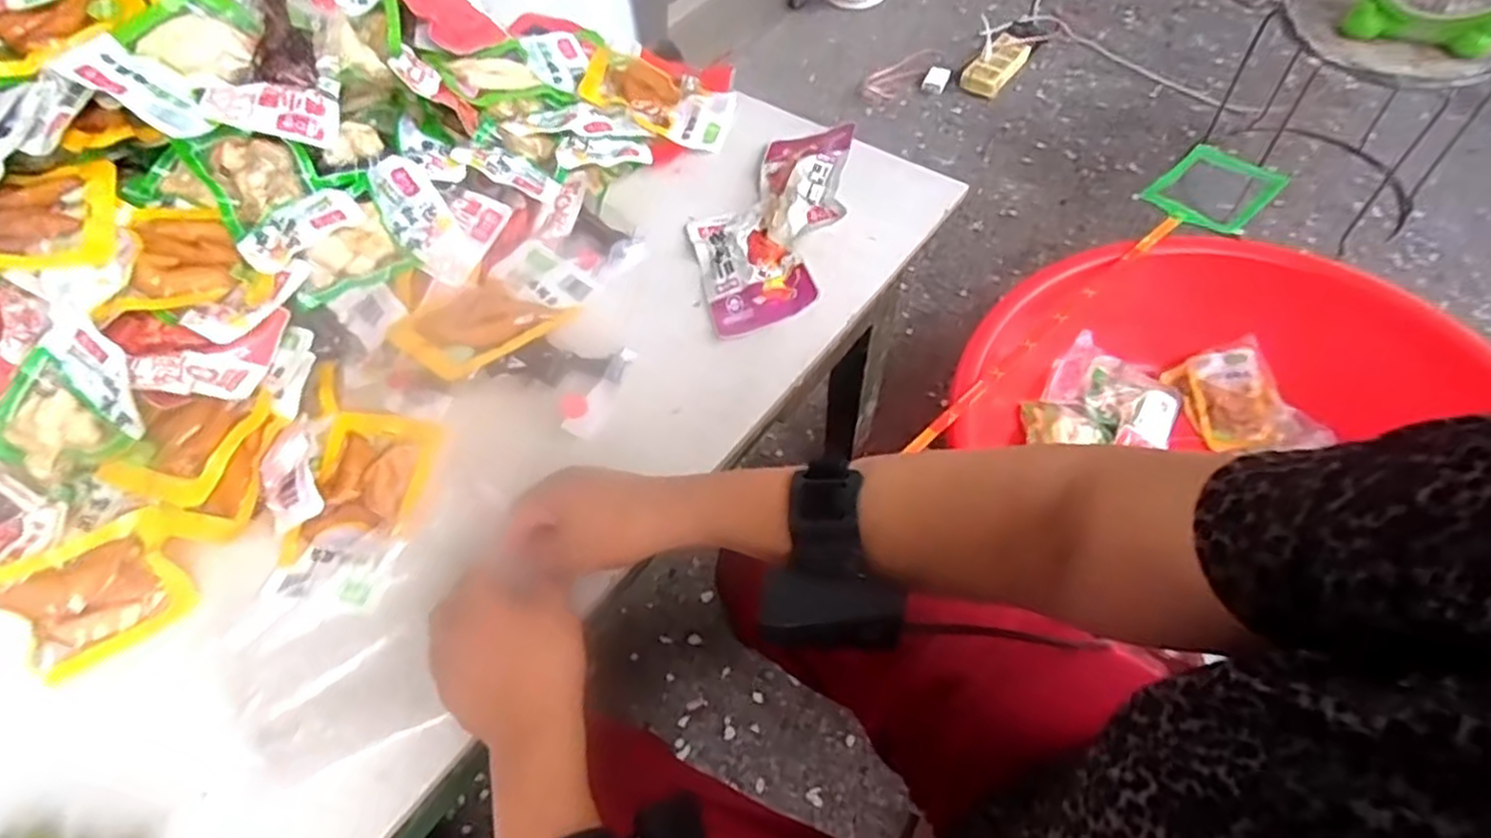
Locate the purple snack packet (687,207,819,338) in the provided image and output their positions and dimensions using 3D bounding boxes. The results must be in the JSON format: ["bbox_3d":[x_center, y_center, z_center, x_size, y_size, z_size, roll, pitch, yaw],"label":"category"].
[{"bbox_3d":[-0.001,-0.126,0.587,0.077,0.018,0.137,-16,57,-6],"label":"purple snack packet"}]

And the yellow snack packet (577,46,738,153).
[{"bbox_3d":[-0.081,-0.304,0.697,0.139,0.011,0.081,21,65,-9],"label":"yellow snack packet"}]

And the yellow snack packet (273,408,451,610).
[{"bbox_3d":[-0.256,0.054,0.490,0.084,0.009,0.135,5,57,8],"label":"yellow snack packet"}]

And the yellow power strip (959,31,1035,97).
[{"bbox_3d":[0.505,-0.713,1.485,0.079,0.030,0.169,34,65,24],"label":"yellow power strip"}]

